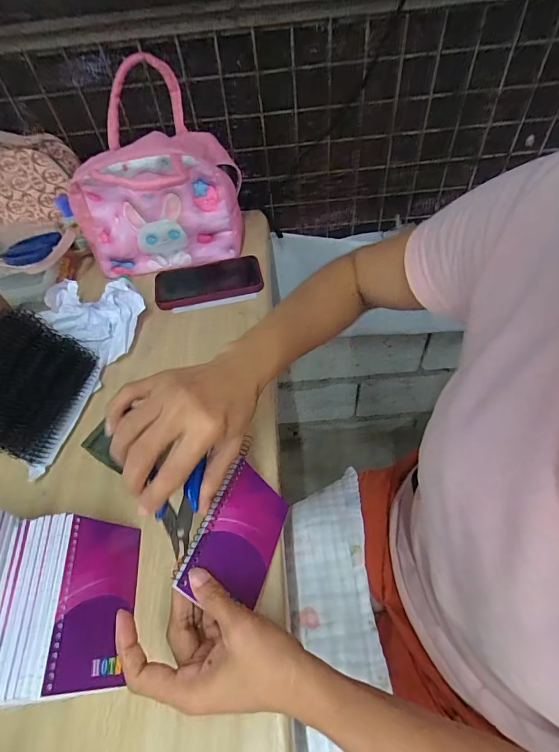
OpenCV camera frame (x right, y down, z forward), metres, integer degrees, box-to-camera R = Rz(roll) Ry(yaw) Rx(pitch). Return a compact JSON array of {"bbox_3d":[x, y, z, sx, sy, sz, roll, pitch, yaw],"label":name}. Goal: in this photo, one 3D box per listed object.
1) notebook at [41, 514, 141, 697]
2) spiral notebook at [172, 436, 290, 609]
[{"bbox_3d":[-0.155,0.190,0.345,0.007,0.072,0.128,-27,49,22],"label":"notebook"},{"bbox_3d":[-0.033,0.141,0.361,0.004,0.082,0.139,-24,23,34],"label":"spiral notebook"}]

